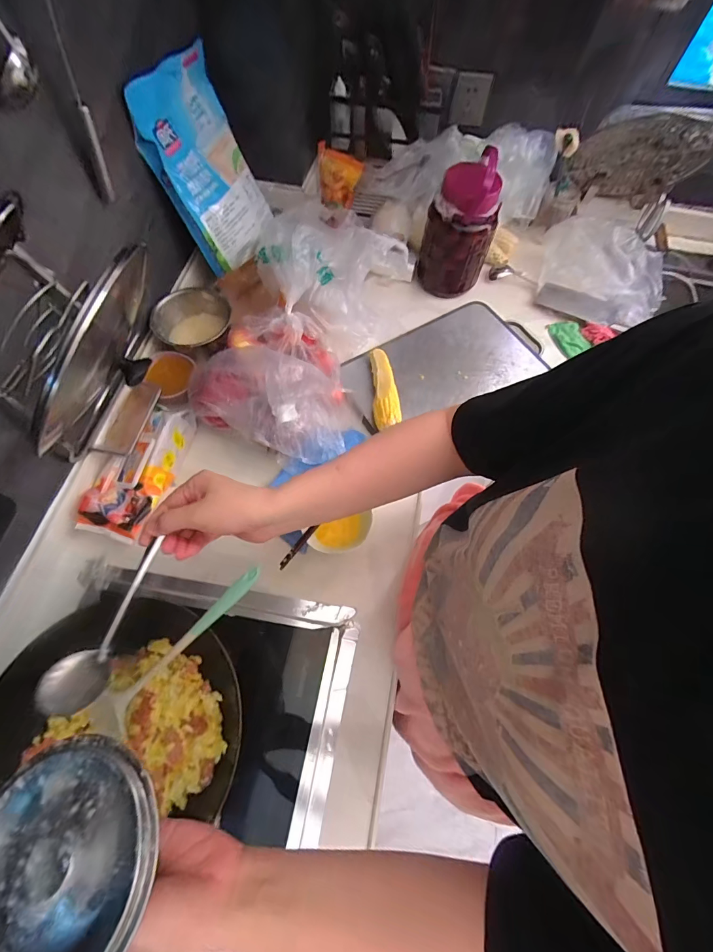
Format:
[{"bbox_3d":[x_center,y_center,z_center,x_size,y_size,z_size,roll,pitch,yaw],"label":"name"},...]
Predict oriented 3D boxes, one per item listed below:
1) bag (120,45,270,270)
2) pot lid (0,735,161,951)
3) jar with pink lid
[{"bbox_3d":[-0.289,-0.606,0.746,0.047,0.296,0.245,6,58,29],"label":"bag"},{"bbox_3d":[-0.218,0.281,0.271,0.137,0.026,0.143,1,66,-2],"label":"pot lid"},{"bbox_3d":[0.224,-0.527,0.802,0.137,0.241,0.122,22,67,7],"label":"jar with pink lid"}]

